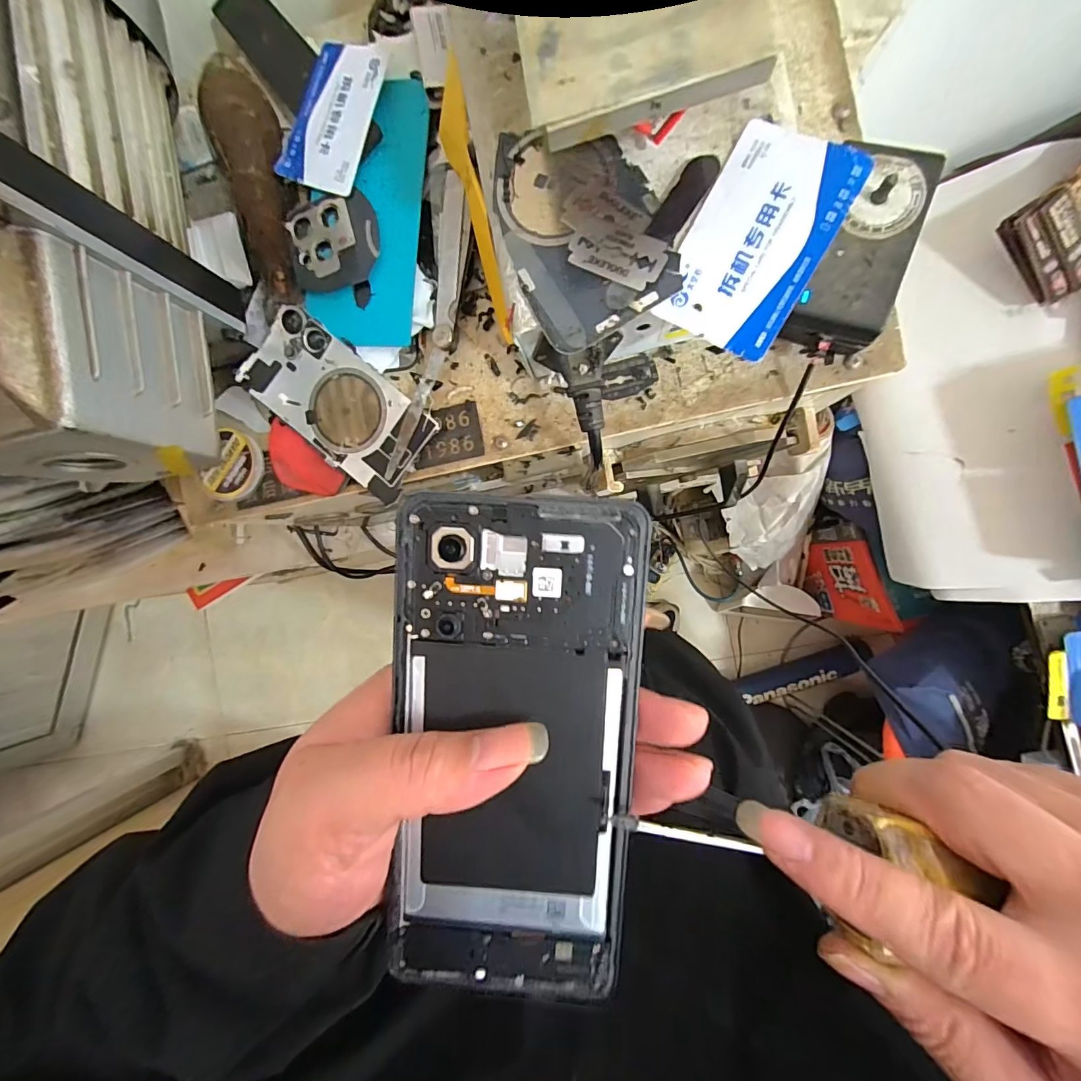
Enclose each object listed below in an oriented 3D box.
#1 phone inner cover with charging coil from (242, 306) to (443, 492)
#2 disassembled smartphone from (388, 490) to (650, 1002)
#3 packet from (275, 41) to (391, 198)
[{"bbox_3d":[-0.132,-0.089,0.297,0.126,0.010,0.064,40,94,4],"label":"phone inner cover with charging coil"},{"bbox_3d":[-0.008,0.066,0.143,0.073,0.006,0.158,2,95,6],"label":"disassembled smartphone"},{"bbox_3d":[-0.126,-0.260,0.281,0.055,0.005,0.087,24,95,13],"label":"packet"}]

